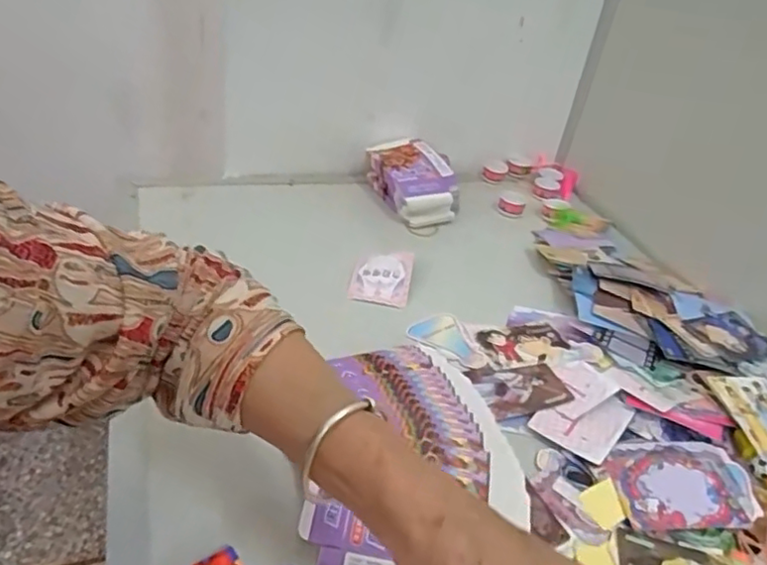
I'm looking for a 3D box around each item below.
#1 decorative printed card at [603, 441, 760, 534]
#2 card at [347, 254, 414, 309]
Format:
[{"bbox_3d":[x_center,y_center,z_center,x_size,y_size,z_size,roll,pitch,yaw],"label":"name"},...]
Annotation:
[{"bbox_3d":[0.227,0.153,0.469,0.109,0.007,0.081,2,34,0],"label":"decorative printed card"},{"bbox_3d":[-0.002,-0.006,0.650,0.062,0.018,0.072,12,35,4],"label":"card"}]

